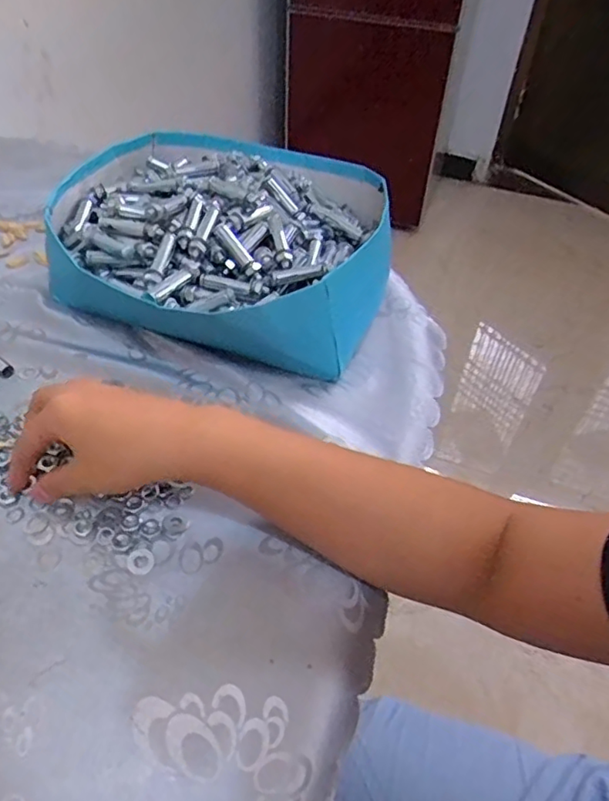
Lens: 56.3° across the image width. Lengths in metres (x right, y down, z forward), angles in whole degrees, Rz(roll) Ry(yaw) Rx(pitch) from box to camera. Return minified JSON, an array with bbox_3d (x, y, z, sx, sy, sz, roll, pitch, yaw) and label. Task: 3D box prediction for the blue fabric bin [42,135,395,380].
[{"bbox_3d":[-0.072,-0.149,0.529,0.284,0.101,0.261,2,46,-2],"label":"blue fabric bin"}]

